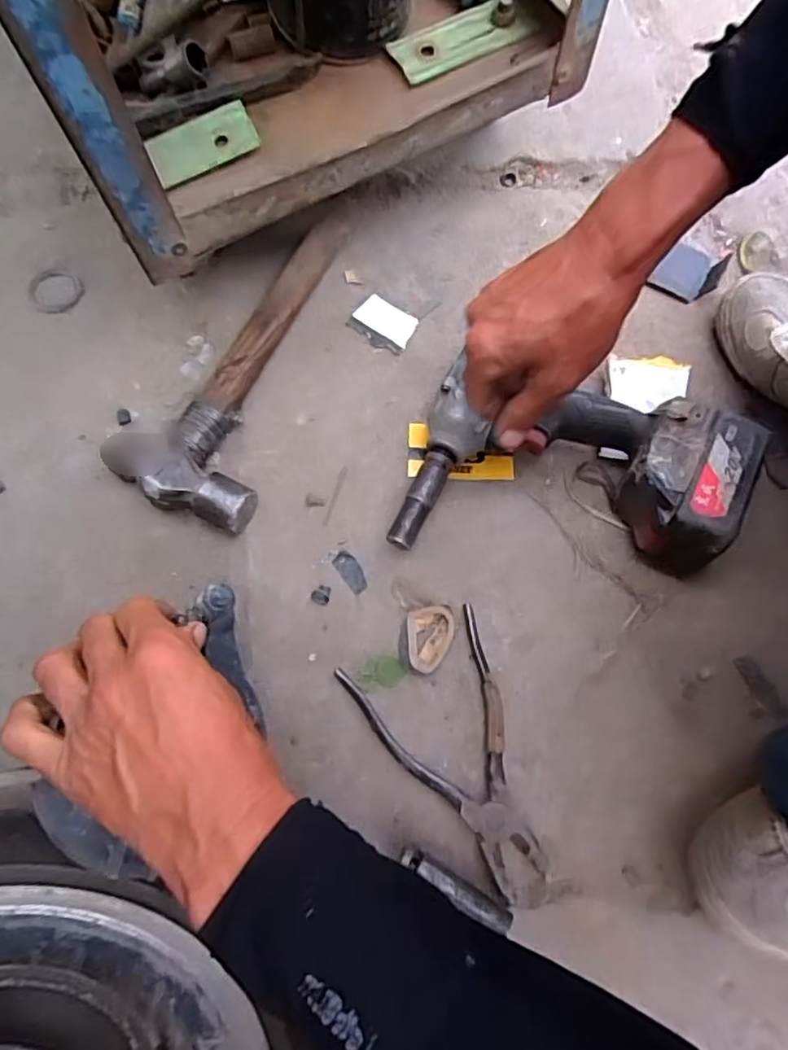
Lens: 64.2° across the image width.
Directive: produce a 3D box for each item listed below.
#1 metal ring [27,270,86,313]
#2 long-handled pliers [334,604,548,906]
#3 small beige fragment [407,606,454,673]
[{"bbox_3d":[-0.307,-0.211,0.569,0.050,0.005,0.044,9,72,1],"label":"metal ring"},{"bbox_3d":[0.056,0.166,0.446,0.107,0.017,0.192,-28,75,-11],"label":"long-handled pliers"},{"bbox_3d":[0.028,0.086,0.471,0.034,0.013,0.046,-1,72,-3],"label":"small beige fragment"}]

